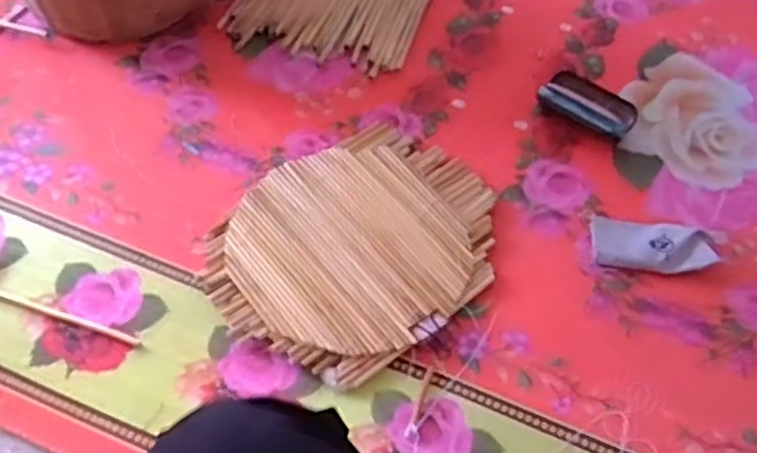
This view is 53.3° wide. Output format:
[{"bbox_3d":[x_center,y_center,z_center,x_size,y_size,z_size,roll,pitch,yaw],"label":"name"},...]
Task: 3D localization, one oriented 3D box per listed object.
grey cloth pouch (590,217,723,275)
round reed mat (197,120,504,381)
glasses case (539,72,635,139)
[{"bbox_3d":[0.401,0.032,1.101,0.179,0.027,0.079,10,52,5],"label":"grey cloth pouch"},{"bbox_3d":[-0.033,0.024,1.076,0.409,0.031,0.339,-32,62,-20],"label":"round reed mat"},{"bbox_3d":[0.345,-0.201,1.241,0.156,0.034,0.090,35,58,22],"label":"glasses case"}]

